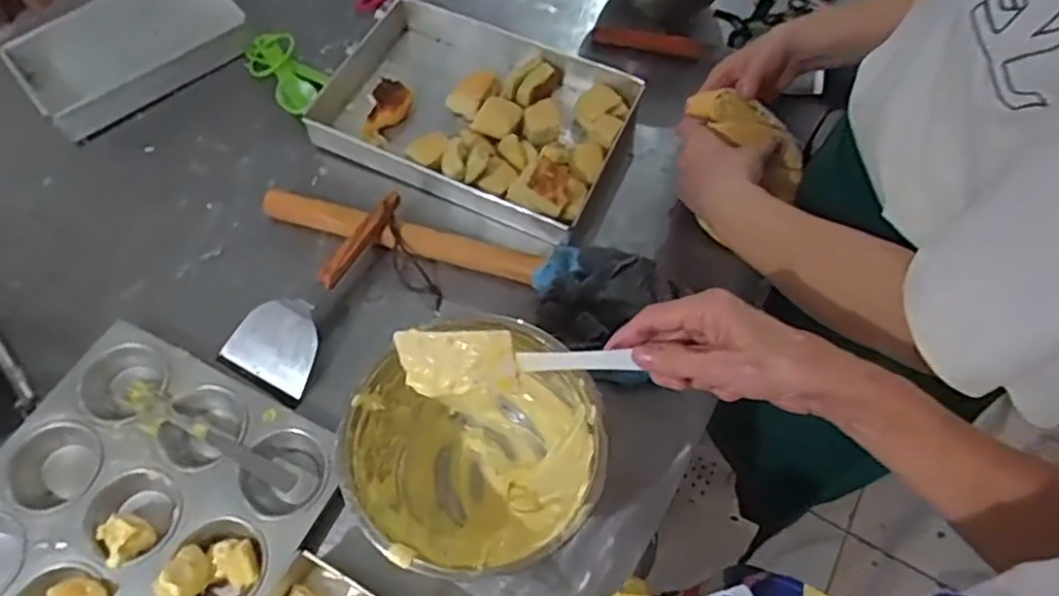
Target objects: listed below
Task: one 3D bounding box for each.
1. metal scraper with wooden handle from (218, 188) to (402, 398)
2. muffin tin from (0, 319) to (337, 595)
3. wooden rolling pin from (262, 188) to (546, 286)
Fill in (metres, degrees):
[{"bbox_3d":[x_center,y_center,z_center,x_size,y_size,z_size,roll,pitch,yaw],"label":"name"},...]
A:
[{"bbox_3d":[-0.205,-0.018,0.655,0.087,0.043,0.212,21,63,11],"label":"metal scraper with wooden handle"},{"bbox_3d":[-0.329,0.205,0.528,0.254,0.038,0.338,25,64,13],"label":"muffin tin"},{"bbox_3d":[-0.128,-0.063,0.680,0.280,0.026,0.035,17,63,9],"label":"wooden rolling pin"}]

